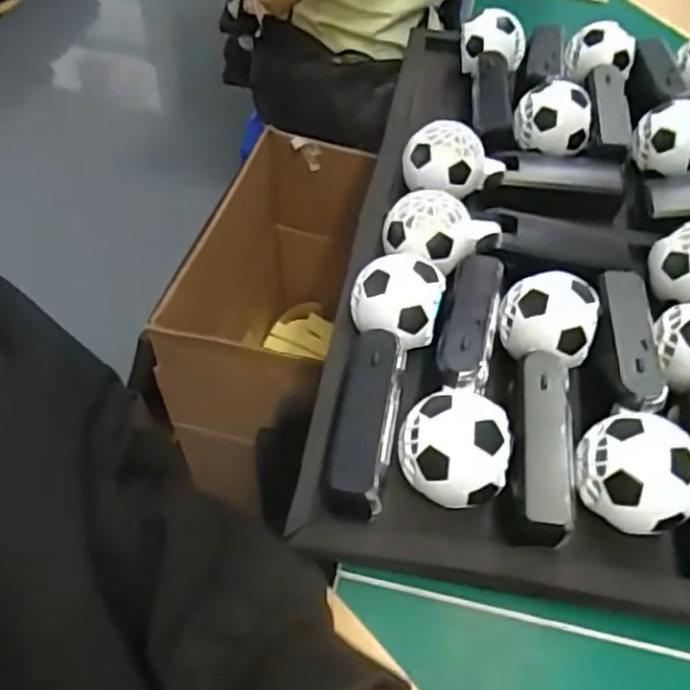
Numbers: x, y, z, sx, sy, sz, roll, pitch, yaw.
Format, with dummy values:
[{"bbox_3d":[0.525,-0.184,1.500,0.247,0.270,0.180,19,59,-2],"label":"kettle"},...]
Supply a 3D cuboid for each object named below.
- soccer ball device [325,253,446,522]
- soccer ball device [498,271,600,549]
[{"bbox_3d":[0.019,0.022,0.400,0.052,0.063,0.156,13,53,8],"label":"soccer ball device"},{"bbox_3d":[0.115,0.033,0.388,0.052,0.057,0.155,11,53,6],"label":"soccer ball device"}]

